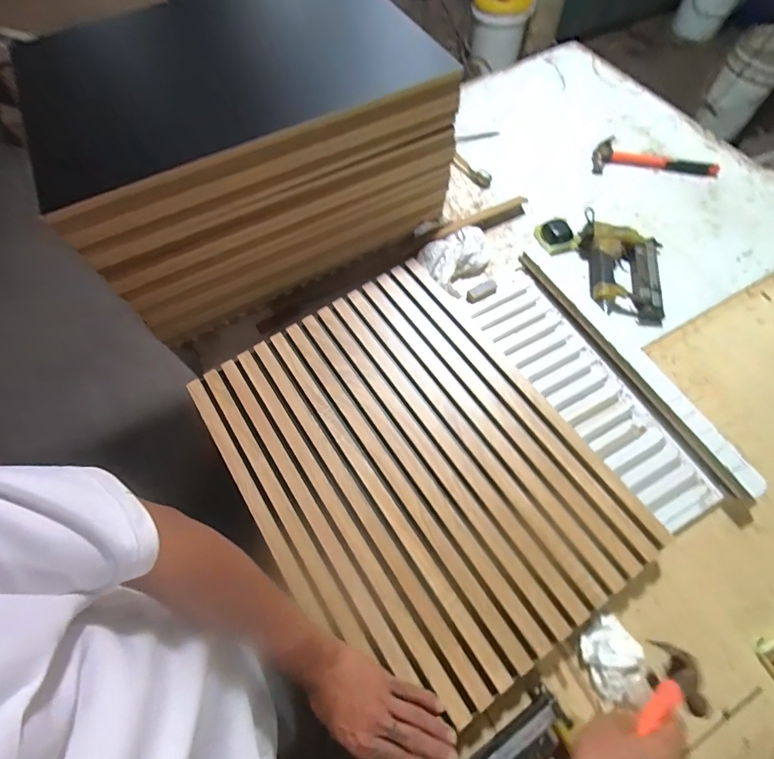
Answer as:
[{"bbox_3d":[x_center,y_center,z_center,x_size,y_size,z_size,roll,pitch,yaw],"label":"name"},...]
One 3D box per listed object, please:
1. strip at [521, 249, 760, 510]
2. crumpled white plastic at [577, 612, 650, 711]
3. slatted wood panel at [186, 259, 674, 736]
[{"bbox_3d":[0.385,-0.032,0.674,0.030,0.036,0.498,-27,67,-11],"label":"strip"},{"bbox_3d":[0.282,0.343,0.508,0.073,0.024,0.085,-20,65,-8],"label":"crumpled white plastic"},{"bbox_3d":[0.031,0.111,0.604,0.442,0.032,0.567,-31,67,-13],"label":"slatted wood panel"}]

